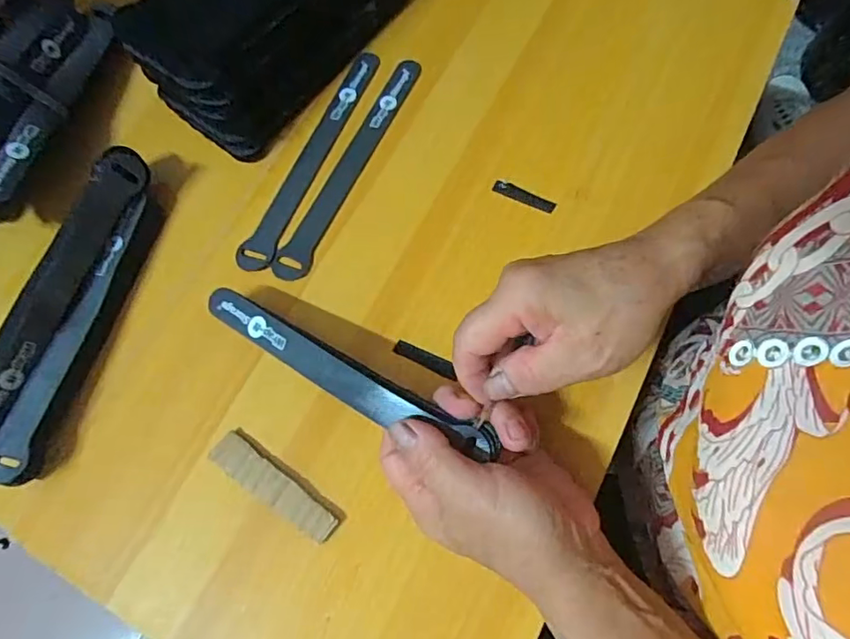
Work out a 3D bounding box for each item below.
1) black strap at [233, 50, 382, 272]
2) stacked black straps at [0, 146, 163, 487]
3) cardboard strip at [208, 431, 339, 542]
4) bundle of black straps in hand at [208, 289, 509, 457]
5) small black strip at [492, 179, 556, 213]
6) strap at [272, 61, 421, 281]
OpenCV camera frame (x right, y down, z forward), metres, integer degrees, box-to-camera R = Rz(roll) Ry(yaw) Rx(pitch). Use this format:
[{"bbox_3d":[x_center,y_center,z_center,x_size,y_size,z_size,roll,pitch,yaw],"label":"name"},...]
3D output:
[{"bbox_3d":[-0.082,-0.119,0.396,0.025,0.004,0.191,19,73,16],"label":"black strap"},{"bbox_3d":[-0.226,-0.011,0.345,0.044,0.039,0.220,13,70,8],"label":"stacked black straps"},{"bbox_3d":[-0.089,0.097,0.316,0.087,0.006,0.019,34,74,14],"label":"cardboard strip"},{"bbox_3d":[-0.051,0.027,0.302,0.193,0.014,0.024,25,72,22],"label":"bundle of black straps in hand"},{"bbox_3d":[0.069,-0.086,0.375,0.045,0.004,0.012,27,73,12],"label":"small black strip"},{"bbox_3d":[-0.053,-0.112,0.389,0.023,0.005,0.192,23,72,11],"label":"strap"}]

